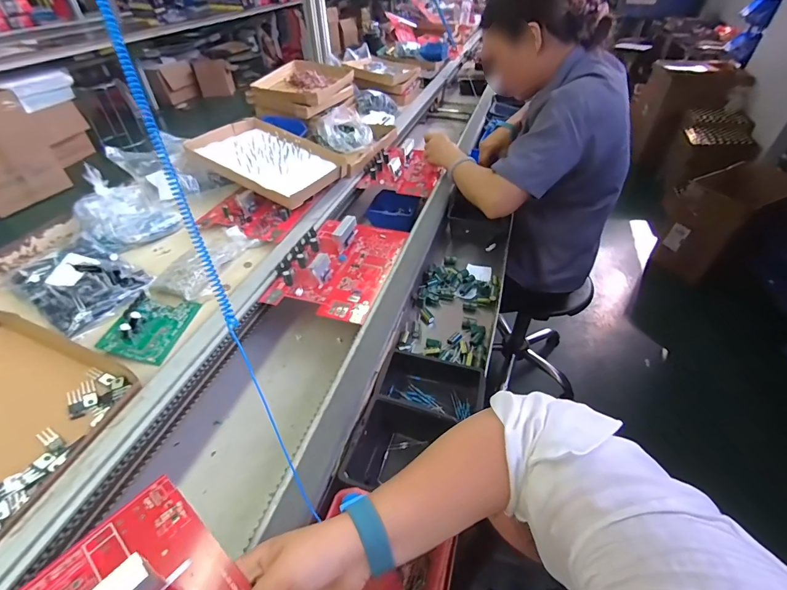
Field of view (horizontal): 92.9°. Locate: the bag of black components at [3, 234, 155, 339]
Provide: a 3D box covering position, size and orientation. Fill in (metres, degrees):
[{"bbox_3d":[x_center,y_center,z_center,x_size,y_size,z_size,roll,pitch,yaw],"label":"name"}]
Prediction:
[{"bbox_3d":[-0.550,-0.029,0.654,0.187,0.035,0.155,29,51,10],"label":"bag of black components"}]

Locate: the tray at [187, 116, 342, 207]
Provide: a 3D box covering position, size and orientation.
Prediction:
[{"bbox_3d":[-0.319,-0.339,0.938,0.349,0.056,0.267,24,46,9],"label":"tray"}]

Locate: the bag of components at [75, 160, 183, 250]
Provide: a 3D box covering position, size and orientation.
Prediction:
[{"bbox_3d":[-0.564,-0.182,0.787,0.171,0.107,0.188,-32,49,-28],"label":"bag of components"}]

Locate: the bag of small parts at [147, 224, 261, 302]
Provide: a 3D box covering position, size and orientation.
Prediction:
[{"bbox_3d":[-0.365,-0.067,0.726,0.105,0.054,0.205,10,44,14],"label":"bag of small parts"}]

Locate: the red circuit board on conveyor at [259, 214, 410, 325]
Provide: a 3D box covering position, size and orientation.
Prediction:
[{"bbox_3d":[-0.103,-0.077,0.738,0.204,0.041,0.290,10,44,15],"label":"red circuit board on conveyor"}]

